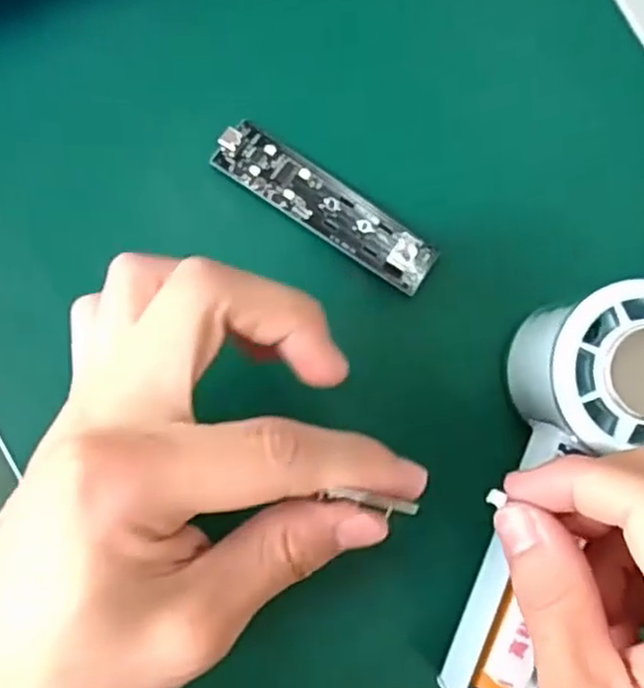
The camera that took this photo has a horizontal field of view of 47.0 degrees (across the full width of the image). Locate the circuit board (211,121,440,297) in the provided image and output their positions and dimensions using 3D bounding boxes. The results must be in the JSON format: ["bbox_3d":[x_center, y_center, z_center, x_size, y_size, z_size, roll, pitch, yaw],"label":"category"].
[{"bbox_3d":[0.002,-0.053,0.282,0.091,0.008,0.025,36,82,-2],"label":"circuit board"}]

